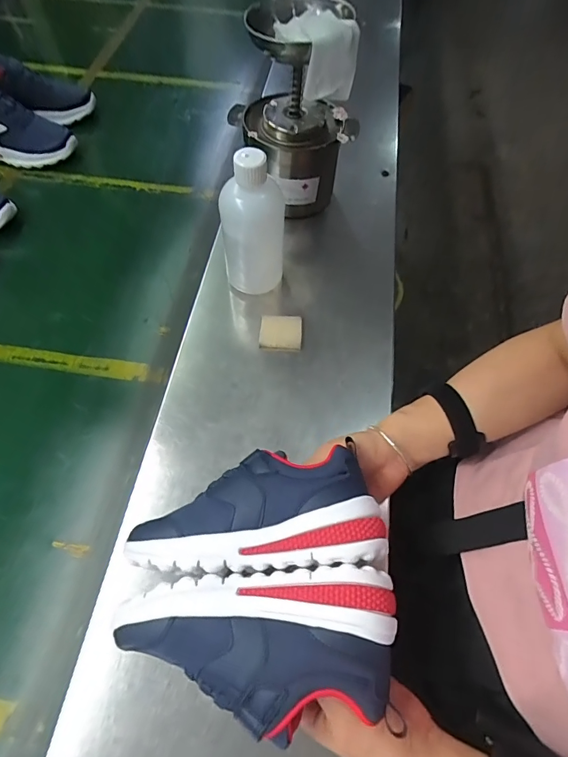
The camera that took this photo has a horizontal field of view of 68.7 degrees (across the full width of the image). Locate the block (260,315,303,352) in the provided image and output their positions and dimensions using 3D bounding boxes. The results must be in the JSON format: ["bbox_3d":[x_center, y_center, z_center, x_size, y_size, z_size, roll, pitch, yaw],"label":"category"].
[{"bbox_3d":[-0.004,-0.059,0.525,0.053,0.014,0.049,3,61,4],"label":"block"}]

